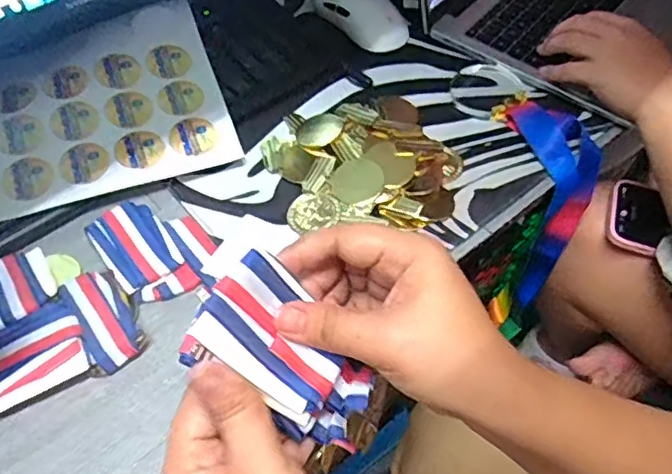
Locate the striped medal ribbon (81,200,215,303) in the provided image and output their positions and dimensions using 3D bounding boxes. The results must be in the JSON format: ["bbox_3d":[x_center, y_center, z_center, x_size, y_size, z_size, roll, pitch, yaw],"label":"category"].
[{"bbox_3d":[-0.140,0.009,0.472,0.073,0.013,0.099,-36,67,-21],"label":"striped medal ribbon"}]

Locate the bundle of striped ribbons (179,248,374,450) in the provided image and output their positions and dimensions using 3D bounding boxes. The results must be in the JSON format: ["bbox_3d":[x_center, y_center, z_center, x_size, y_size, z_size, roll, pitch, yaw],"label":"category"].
[{"bbox_3d":[-0.023,0.059,0.285,0.102,0.024,0.055,50,62,-21],"label":"bundle of striped ribbons"}]

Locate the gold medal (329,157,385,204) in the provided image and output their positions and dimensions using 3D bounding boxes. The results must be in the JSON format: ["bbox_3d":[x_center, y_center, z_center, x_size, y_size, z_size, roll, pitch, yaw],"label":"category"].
[{"bbox_3d":[0.018,-0.047,0.504,0.040,0.004,0.043,34,75,17],"label":"gold medal"}]

